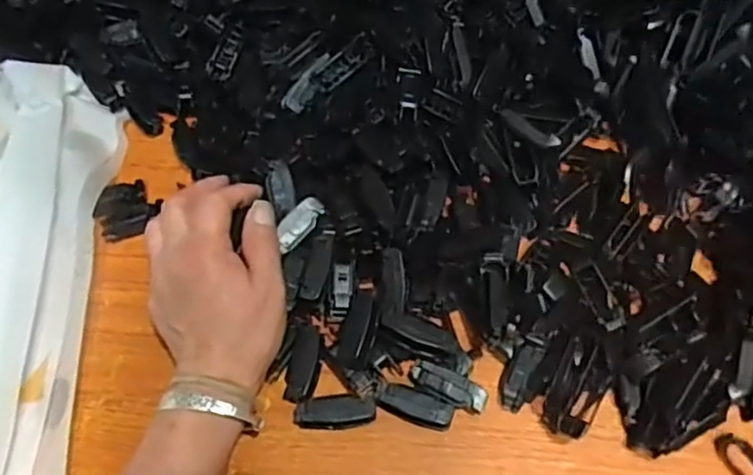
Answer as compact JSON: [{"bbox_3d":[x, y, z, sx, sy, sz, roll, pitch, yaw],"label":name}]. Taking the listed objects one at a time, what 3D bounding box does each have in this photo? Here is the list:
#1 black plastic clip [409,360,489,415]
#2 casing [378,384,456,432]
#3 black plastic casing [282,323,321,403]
[{"bbox_3d":[0.045,0.093,0.408,0.049,0.010,0.018,19,62,15],"label":"black plastic clip"},{"bbox_3d":[0.024,0.106,0.406,0.045,0.015,0.017,17,62,14],"label":"casing"},{"bbox_3d":[-0.047,0.081,0.424,0.018,0.017,0.052,10,60,10],"label":"black plastic casing"}]

